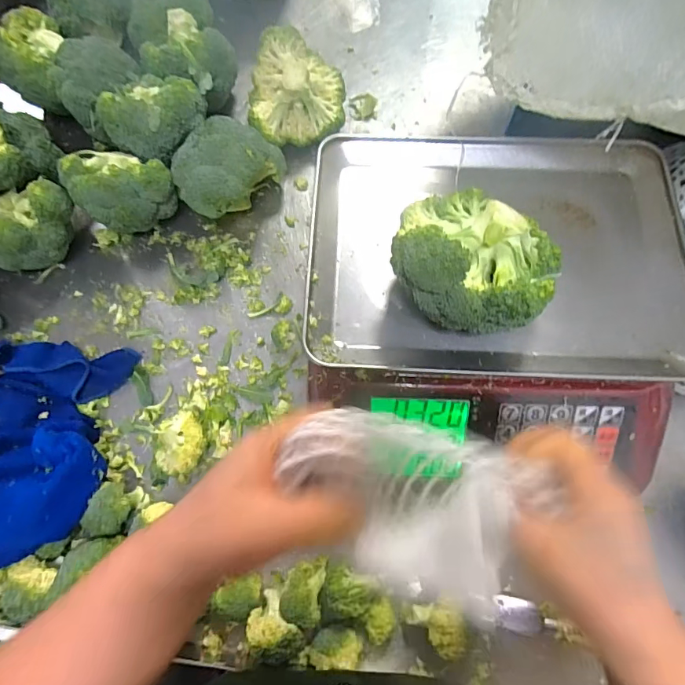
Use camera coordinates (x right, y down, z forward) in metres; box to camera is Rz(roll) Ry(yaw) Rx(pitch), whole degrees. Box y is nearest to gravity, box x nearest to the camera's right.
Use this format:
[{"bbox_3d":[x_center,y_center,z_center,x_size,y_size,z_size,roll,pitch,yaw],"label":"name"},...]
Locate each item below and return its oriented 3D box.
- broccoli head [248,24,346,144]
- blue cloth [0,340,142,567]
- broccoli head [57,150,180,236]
[{"bbox_3d":[-0.060,-0.324,0.578,0.125,0.099,0.120,-6,71,0],"label":"broccoli head"},{"bbox_3d":[-0.328,0.102,0.448,0.188,0.077,0.233,-1,71,2],"label":"blue cloth"},{"bbox_3d":[-0.263,-0.182,0.531,0.096,0.103,0.096,-1,71,2],"label":"broccoli head"}]

